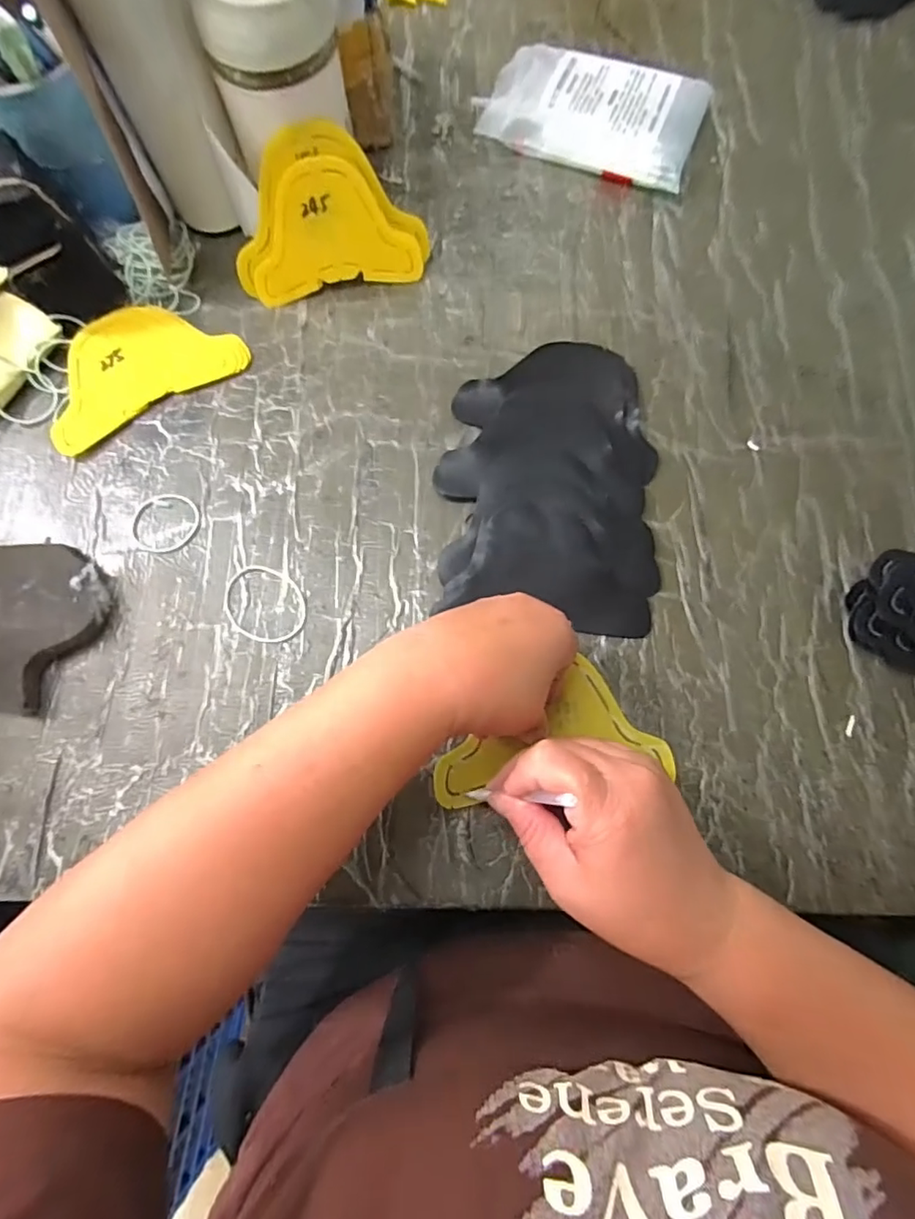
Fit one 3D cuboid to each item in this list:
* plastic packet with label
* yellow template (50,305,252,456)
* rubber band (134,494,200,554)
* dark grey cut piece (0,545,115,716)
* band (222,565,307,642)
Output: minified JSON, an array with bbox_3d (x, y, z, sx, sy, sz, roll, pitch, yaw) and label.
[{"bbox_3d":[0.114,-0.420,0.476,0.179,0.029,0.100,20,77,7],"label":"plastic packet with label"},{"bbox_3d":[-0.245,-0.188,0.428,0.150,0.011,0.091,-33,77,-7],"label":"yellow template"},{"bbox_3d":[-0.205,-0.061,0.394,0.047,0.004,0.044,0,75,2],"label":"rubber band"},{"bbox_3d":[-0.279,0.011,0.363,0.086,0.025,0.105,9,76,4],"label":"dark grey cut piece"},{"bbox_3d":[-0.129,-0.003,0.374,0.061,0.004,0.046,33,79,10],"label":"band"}]

